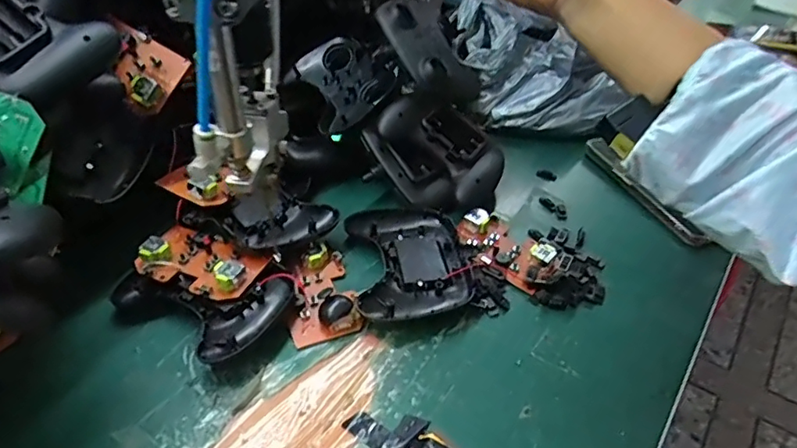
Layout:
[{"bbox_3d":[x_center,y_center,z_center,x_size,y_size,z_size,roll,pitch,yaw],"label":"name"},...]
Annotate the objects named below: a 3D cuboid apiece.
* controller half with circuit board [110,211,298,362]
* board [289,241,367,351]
[{"bbox_3d":[-0.138,0.044,0.407,0.111,0.034,0.081,25,45,22],"label":"controller half with circuit board"},{"bbox_3d":[-0.059,0.047,0.420,0.051,0.023,0.080,-10,43,-17],"label":"board"}]

